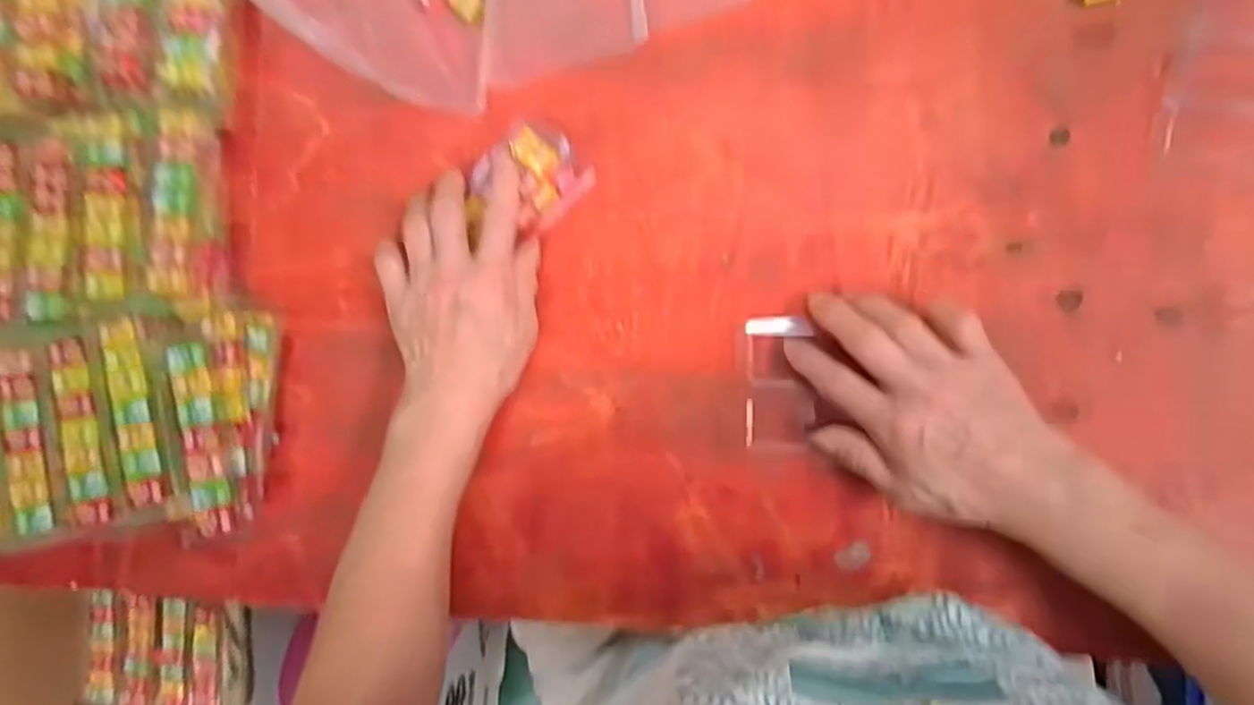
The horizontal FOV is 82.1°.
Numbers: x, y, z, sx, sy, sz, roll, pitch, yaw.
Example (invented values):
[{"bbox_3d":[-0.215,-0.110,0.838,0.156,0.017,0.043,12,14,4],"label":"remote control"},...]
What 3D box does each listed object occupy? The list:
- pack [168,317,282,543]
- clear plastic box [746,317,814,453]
[{"bbox_3d":[-0.260,0.045,0.463,0.055,0.038,0.142,0,87,8],"label":"pack"},{"bbox_3d":[0.090,0.019,0.426,0.038,0.009,0.078,-3,83,8],"label":"clear plastic box"}]

